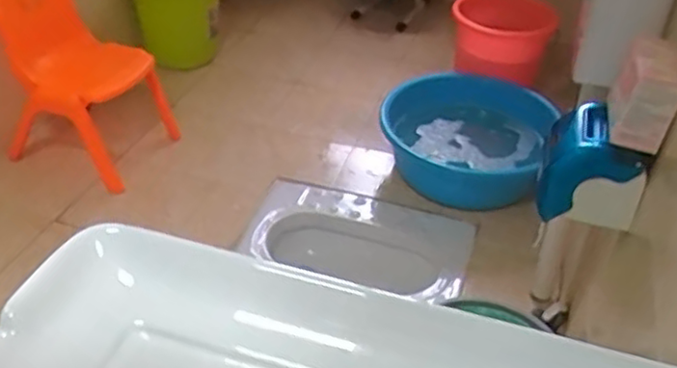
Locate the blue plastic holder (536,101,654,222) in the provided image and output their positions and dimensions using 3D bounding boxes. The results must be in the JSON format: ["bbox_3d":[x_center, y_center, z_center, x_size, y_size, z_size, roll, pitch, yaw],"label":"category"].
[{"bbox_3d":[0.366,-0.013,1.024,0.129,0.192,0.114,14,39,14],"label":"blue plastic holder"}]

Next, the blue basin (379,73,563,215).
[{"bbox_3d":[0.362,-0.126,1.924,0.459,0.237,0.459,2,37,-2],"label":"blue basin"}]

